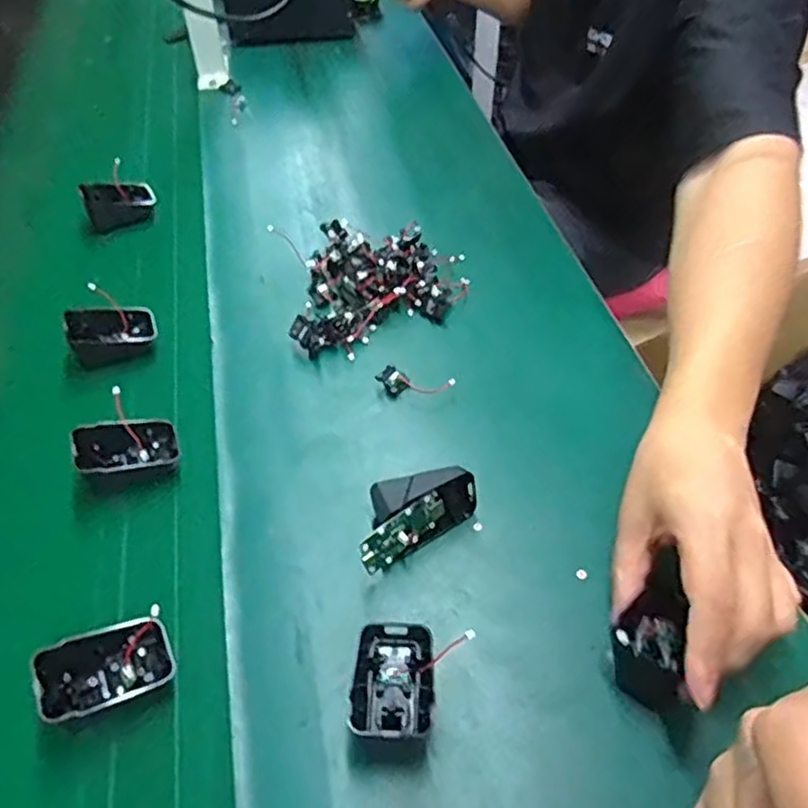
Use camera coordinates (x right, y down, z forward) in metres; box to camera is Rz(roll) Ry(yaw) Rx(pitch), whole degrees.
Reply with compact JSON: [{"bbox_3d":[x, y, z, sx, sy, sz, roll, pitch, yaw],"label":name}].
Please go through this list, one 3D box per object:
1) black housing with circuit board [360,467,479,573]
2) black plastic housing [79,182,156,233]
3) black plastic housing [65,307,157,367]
[{"bbox_3d":[0.002,0.069,0.448,0.089,0.043,0.040,-28,55,-23],"label":"black housing with circuit board"},{"bbox_3d":[-0.295,-0.212,0.706,0.067,0.039,0.030,-21,52,-18],"label":"black plastic housing"},{"bbox_3d":[-0.244,-0.061,0.571,0.067,0.033,0.042,-19,51,-17],"label":"black plastic housing"}]

